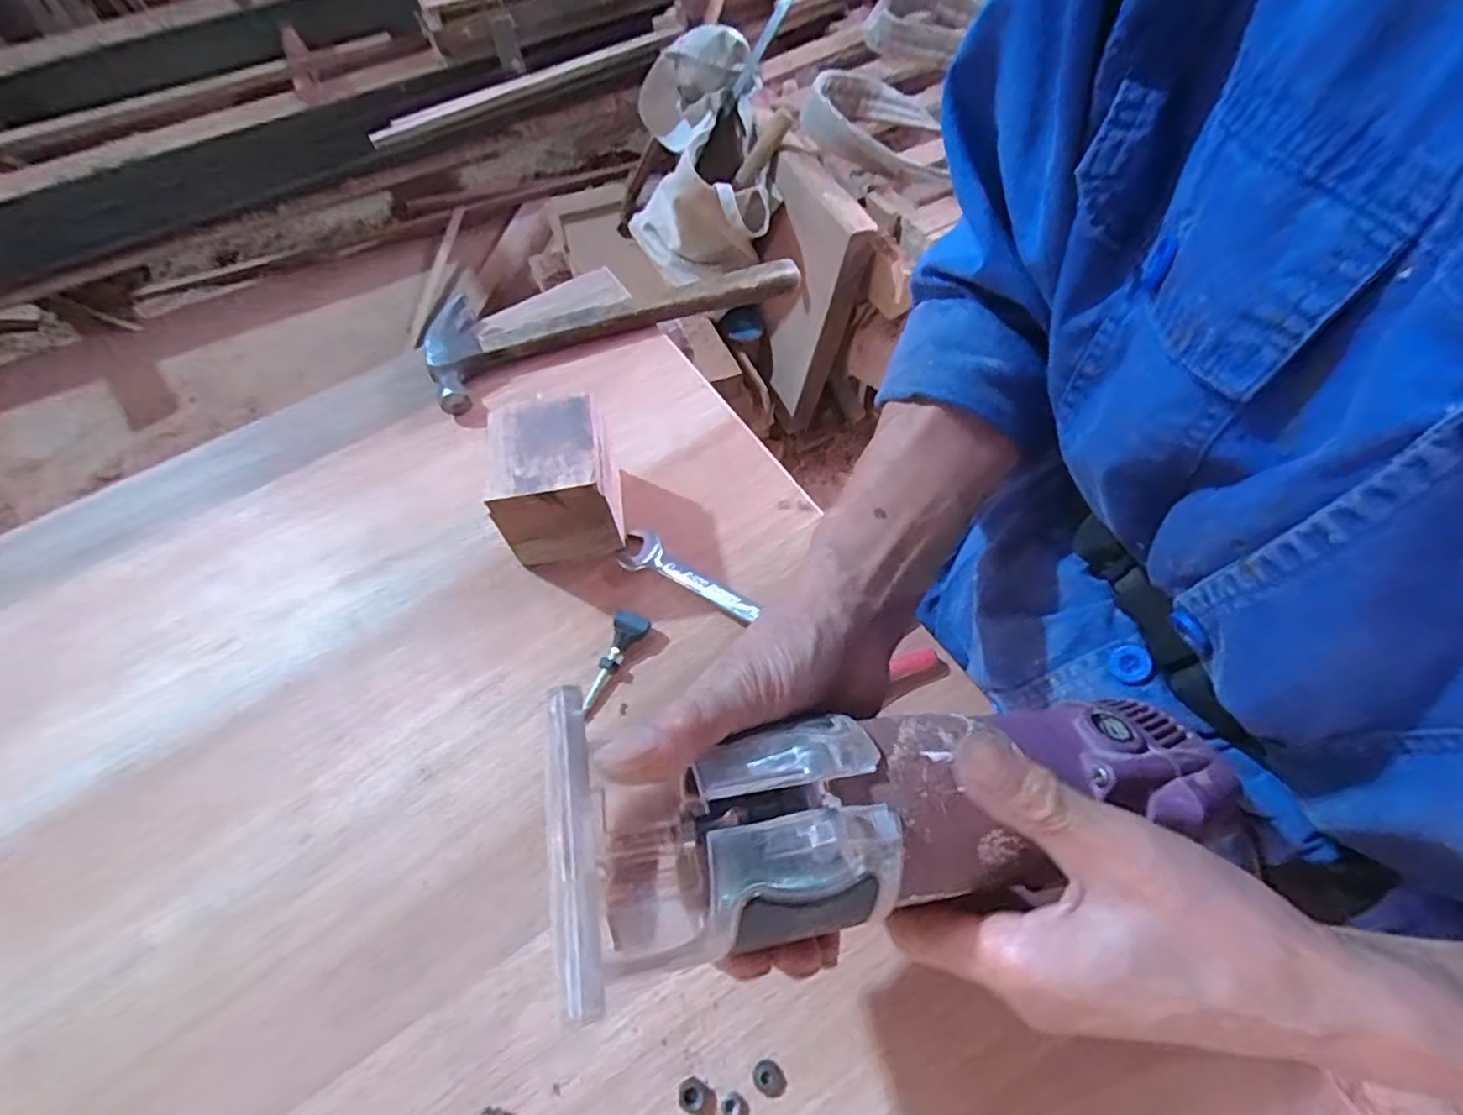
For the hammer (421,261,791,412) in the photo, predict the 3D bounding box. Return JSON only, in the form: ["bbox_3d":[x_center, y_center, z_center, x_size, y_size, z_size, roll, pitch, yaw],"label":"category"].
[{"bbox_3d":[-0.109,-0.226,0.577,0.321,0.030,0.103,-26,63,-11],"label":"hammer"}]

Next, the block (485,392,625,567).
[{"bbox_3d":[-0.115,-0.049,0.446,0.078,0.086,0.081,-10,61,-3],"label":"block"}]

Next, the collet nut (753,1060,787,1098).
[{"bbox_3d":[0.019,0.254,0.319,0.016,0.005,0.013,22,65,14],"label":"collet nut"}]

